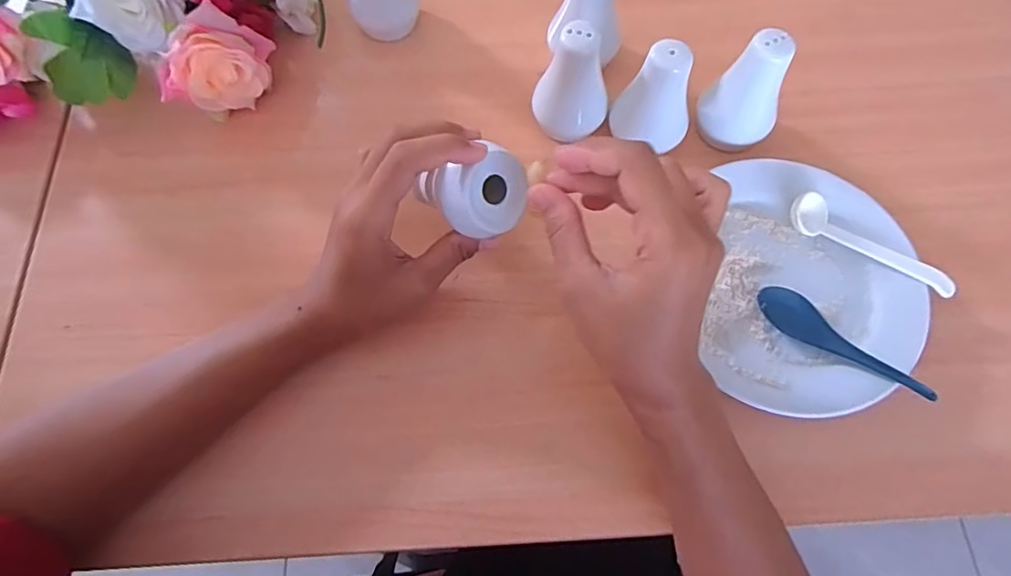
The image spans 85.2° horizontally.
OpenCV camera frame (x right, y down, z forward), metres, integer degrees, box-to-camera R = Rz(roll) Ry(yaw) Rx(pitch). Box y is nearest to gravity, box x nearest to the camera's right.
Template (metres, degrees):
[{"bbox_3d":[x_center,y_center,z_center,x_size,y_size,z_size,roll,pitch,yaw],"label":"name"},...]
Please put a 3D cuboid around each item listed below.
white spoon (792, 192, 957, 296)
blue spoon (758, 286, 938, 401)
[{"bbox_3d":[0.225,-0.027,0.338,0.101,0.011,0.023,30,73,10],"label":"white spoon"},{"bbox_3d":[0.194,0.031,0.318,0.099,0.017,0.023,38,74,13],"label":"blue spoon"}]

